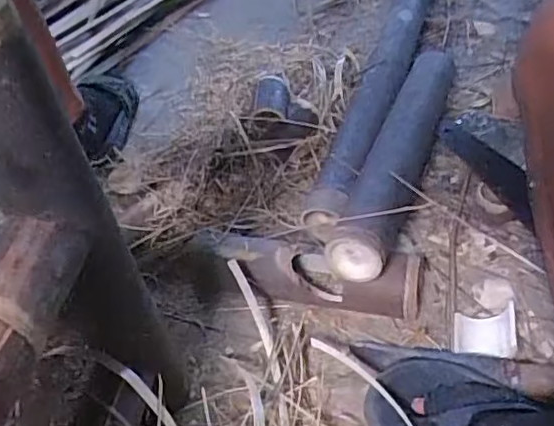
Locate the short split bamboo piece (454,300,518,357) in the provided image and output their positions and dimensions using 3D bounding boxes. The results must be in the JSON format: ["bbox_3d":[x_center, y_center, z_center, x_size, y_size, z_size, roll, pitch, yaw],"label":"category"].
[{"bbox_3d":[0.245,0.137,0.707,0.064,0.034,0.063,4,47,12],"label":"short split bamboo piece"}]

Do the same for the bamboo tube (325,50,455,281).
[{"bbox_3d":[0.181,-0.110,0.866,0.094,0.086,0.499,12,49,20],"label":"bamboo tube"}]

